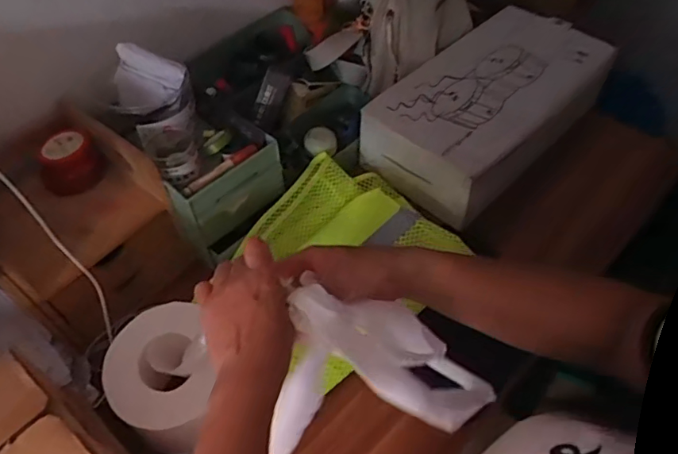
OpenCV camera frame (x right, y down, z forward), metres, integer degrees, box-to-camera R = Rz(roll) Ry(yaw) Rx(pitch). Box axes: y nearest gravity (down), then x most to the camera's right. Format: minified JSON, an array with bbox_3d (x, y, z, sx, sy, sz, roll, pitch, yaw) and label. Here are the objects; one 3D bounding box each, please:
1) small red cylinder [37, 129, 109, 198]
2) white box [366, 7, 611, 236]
[{"bbox_3d":[-0.338,-0.082,0.656,0.077,0.051,0.067,-35,58,-23],"label":"small red cylinder"},{"bbox_3d":[0.232,-0.186,0.833,0.385,0.122,0.198,-37,59,-25],"label":"white box"}]

